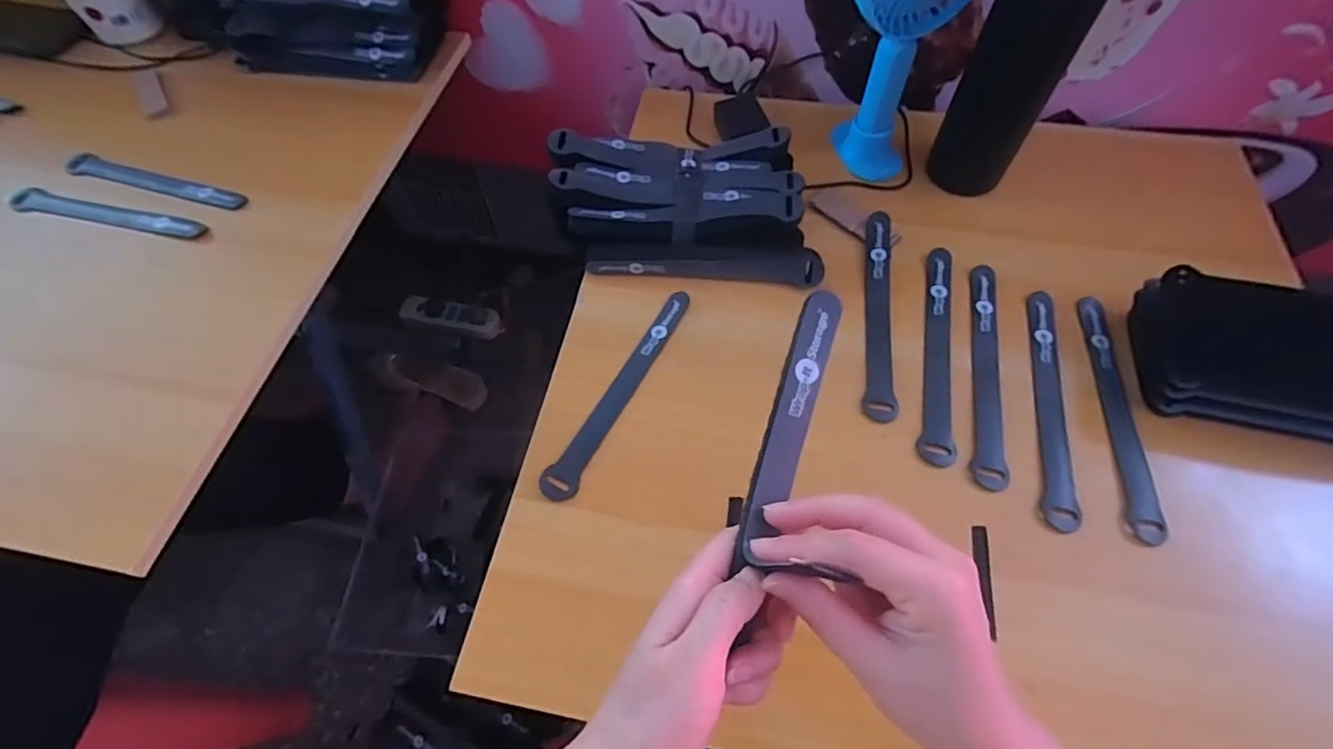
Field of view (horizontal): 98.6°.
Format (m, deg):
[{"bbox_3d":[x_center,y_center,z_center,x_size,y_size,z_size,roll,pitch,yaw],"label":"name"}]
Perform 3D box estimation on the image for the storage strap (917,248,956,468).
[{"bbox_3d":[0.213,-0.022,0.447,0.022,0.004,0.200,12,59,9],"label":"storage strap"}]

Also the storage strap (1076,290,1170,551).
[{"bbox_3d":[0.327,0.023,0.416,0.023,0.007,0.195,7,59,6],"label":"storage strap"}]

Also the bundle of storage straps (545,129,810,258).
[{"bbox_3d":[0.008,-0.161,0.516,0.221,0.048,0.132,0,57,2],"label":"bundle of storage straps"}]

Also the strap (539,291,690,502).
[{"bbox_3d":[-0.033,0.010,0.440,0.024,0.005,0.195,23,61,16],"label":"strap"}]

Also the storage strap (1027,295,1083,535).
[{"bbox_3d":[0.284,0.018,0.420,0.023,0.004,0.195,12,59,9],"label":"storage strap"}]

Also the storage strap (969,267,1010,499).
[{"bbox_3d":[0.244,-0.007,0.437,0.022,0.004,0.198,11,58,9],"label":"storage strap"}]

